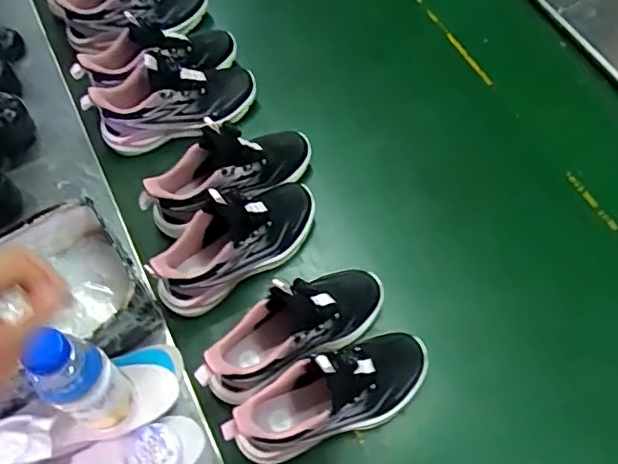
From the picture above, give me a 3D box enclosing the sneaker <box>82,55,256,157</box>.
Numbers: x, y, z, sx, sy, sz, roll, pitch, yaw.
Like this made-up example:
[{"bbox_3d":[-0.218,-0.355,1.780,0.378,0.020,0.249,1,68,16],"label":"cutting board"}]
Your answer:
[{"bbox_3d":[-0.208,-0.216,0.894,0.253,0.124,0.103,-20,63,-9],"label":"sneaker"}]

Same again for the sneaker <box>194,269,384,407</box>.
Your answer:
[{"bbox_3d":[-0.015,0.118,0.723,0.246,0.146,0.089,-25,63,-26],"label":"sneaker"}]

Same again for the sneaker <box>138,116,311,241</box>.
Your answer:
[{"bbox_3d":[-0.111,-0.092,0.811,0.254,0.143,0.087,-34,66,-16],"label":"sneaker"}]

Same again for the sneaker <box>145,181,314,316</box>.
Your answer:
[{"bbox_3d":[-0.095,-0.002,0.771,0.246,0.126,0.089,-34,66,-16],"label":"sneaker"}]

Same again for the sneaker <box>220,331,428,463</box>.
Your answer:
[{"bbox_3d":[0.029,0.185,0.677,0.253,0.116,0.087,-22,63,-10],"label":"sneaker"}]

